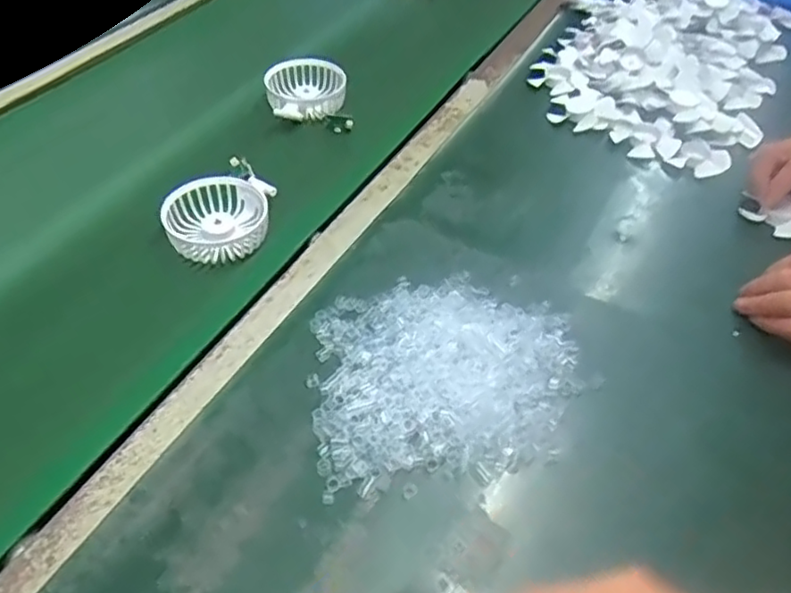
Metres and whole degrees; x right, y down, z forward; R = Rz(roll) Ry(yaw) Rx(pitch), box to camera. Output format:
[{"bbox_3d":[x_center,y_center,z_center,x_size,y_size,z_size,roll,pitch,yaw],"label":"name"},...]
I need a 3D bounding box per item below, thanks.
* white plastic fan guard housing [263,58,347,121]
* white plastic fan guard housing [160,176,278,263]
[{"bbox_3d":[-0.097,-0.220,0.713,0.086,0.046,0.074,-2,48,-6],"label":"white plastic fan guard housing"},{"bbox_3d":[-0.157,-0.065,0.578,0.088,0.037,0.086,1,48,-4],"label":"white plastic fan guard housing"}]

